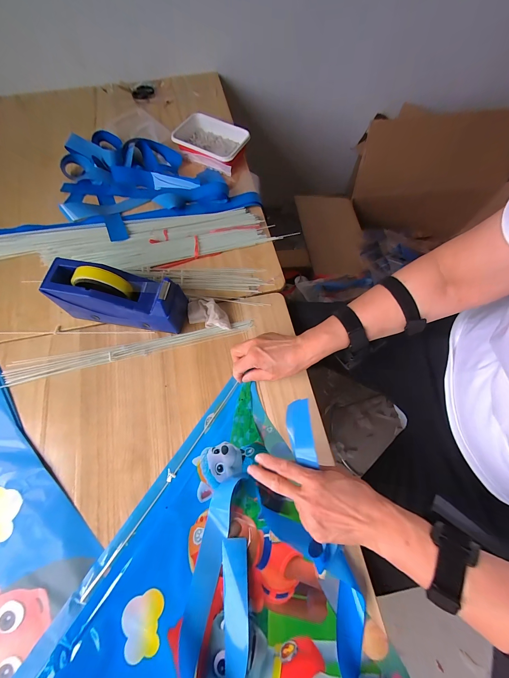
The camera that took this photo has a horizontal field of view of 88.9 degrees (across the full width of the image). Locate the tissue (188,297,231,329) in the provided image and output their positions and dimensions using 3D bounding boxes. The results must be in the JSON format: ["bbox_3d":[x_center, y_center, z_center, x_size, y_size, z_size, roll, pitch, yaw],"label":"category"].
[{"bbox_3d":[-0.083,-0.049,0.474,0.088,0.023,0.049,17,68,5],"label":"tissue"}]

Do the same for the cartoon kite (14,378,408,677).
[{"bbox_3d":[0.006,0.356,0.320,0.432,0.033,0.483,37,71,12],"label":"cartoon kite"}]

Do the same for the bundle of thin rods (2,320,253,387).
[{"bbox_3d":[-0.213,0.021,0.454,0.422,0.010,0.036,-10,68,-6],"label":"bundle of thin rods"}]

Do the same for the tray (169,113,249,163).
[{"bbox_3d":[-0.111,-0.487,0.643,0.189,0.046,0.118,25,70,9],"label":"tray"}]

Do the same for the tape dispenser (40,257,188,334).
[{"bbox_3d":[-0.224,-0.073,0.441,0.202,0.105,0.073,8,68,1],"label":"tape dispenser"}]

